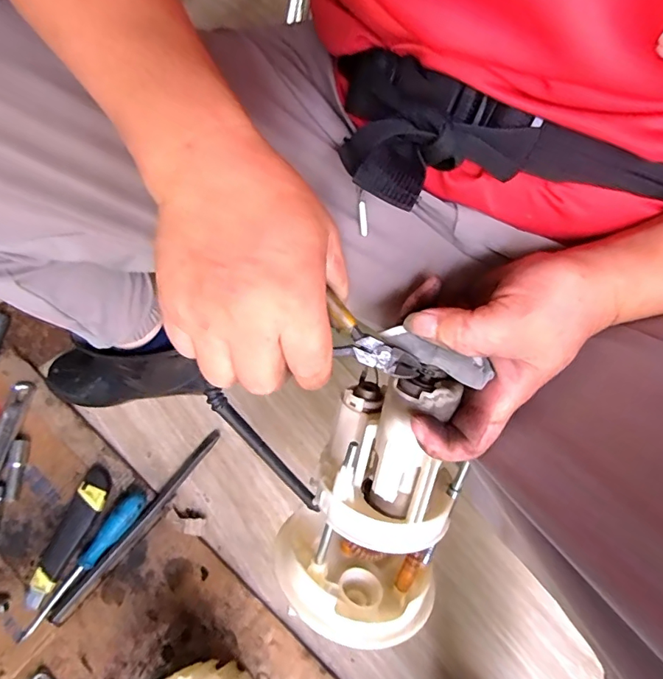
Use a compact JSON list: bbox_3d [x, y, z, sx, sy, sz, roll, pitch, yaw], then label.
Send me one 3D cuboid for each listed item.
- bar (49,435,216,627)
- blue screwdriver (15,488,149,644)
[{"bbox_3d":[-0.238,0.227,0.595,0.022,0.012,0.274,32,69,21],"label":"bar"},{"bbox_3d":[-0.302,0.270,0.579,0.032,0.028,0.197,31,69,21],"label":"blue screwdriver"}]

